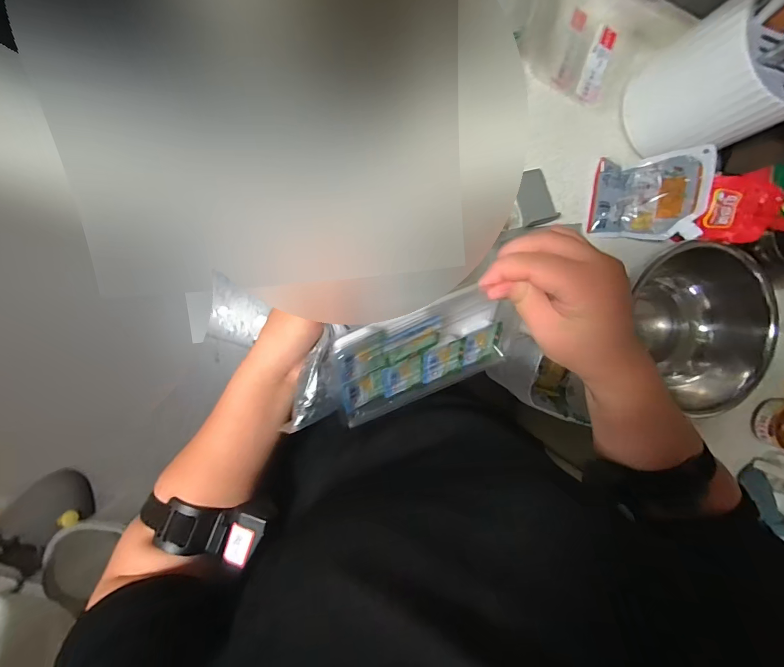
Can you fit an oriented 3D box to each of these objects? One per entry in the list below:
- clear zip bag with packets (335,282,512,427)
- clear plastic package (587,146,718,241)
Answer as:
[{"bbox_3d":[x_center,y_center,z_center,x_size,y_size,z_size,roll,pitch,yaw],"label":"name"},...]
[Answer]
[{"bbox_3d":[0.029,0.014,0.302,0.152,0.111,0.019,-19,52,-16],"label":"clear zip bag with packets"},{"bbox_3d":[0.432,-0.232,0.621,0.164,0.035,0.134,10,95,25],"label":"clear plastic package"}]

